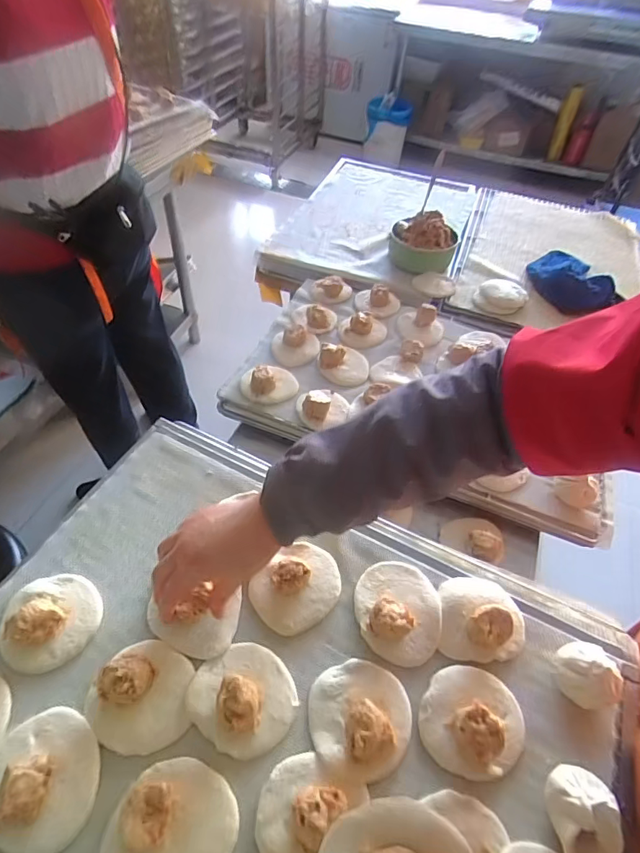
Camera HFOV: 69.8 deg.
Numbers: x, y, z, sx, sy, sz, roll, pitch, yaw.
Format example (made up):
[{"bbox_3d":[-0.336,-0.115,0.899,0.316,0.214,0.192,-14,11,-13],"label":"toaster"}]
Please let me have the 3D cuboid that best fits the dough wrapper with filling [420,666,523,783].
[{"bbox_3d":[0.139,0.258,0.408,0.094,0.028,0.084,-16,53,-17],"label":"dough wrapper with filling"}]

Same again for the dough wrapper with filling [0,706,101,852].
[{"bbox_3d":[-0.225,0.278,0.364,0.094,0.033,0.085,35,56,22],"label":"dough wrapper with filling"}]

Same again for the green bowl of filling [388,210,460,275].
[{"bbox_3d":[0.223,-0.395,0.986,0.140,0.081,0.128,2,50,-3],"label":"green bowl of filling"}]

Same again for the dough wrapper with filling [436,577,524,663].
[{"bbox_3d":[0.168,0.190,0.466,0.084,0.034,0.082,8,50,2],"label":"dough wrapper with filling"}]

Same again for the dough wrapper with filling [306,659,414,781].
[{"bbox_3d":[0.037,0.254,0.406,0.090,0.029,0.090,2,50,-3],"label":"dough wrapper with filling"}]

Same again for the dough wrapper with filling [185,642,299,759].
[{"bbox_3d":[-0.069,0.238,0.410,0.091,0.030,0.084,2,50,-3],"label":"dough wrapper with filling"}]

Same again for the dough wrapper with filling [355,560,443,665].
[{"bbox_3d":[0.081,0.182,0.467,0.083,0.025,0.098,1,50,-4],"label":"dough wrapper with filling"}]

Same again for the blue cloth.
[{"bbox_3d":[0.520,-0.328,0.976,0.149,0.042,0.227,5,50,-1],"label":"blue cloth"}]

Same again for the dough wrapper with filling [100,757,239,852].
[{"bbox_3d":[-0.116,0.313,0.352,0.090,0.037,0.094,2,50,-3],"label":"dough wrapper with filling"}]

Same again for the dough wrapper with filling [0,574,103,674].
[{"bbox_3d":[-0.259,0.180,0.438,0.083,0.036,0.085,2,50,-3],"label":"dough wrapper with filling"}]

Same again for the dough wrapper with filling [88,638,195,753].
[{"bbox_3d":[-0.157,0.234,0.405,0.089,0.032,0.085,2,50,-3],"label":"dough wrapper with filling"}]

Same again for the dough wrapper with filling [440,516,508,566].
[{"bbox_3d":[0.212,0.151,0.640,0.083,0.025,0.076,2,29,19],"label":"dough wrapper with filling"}]

